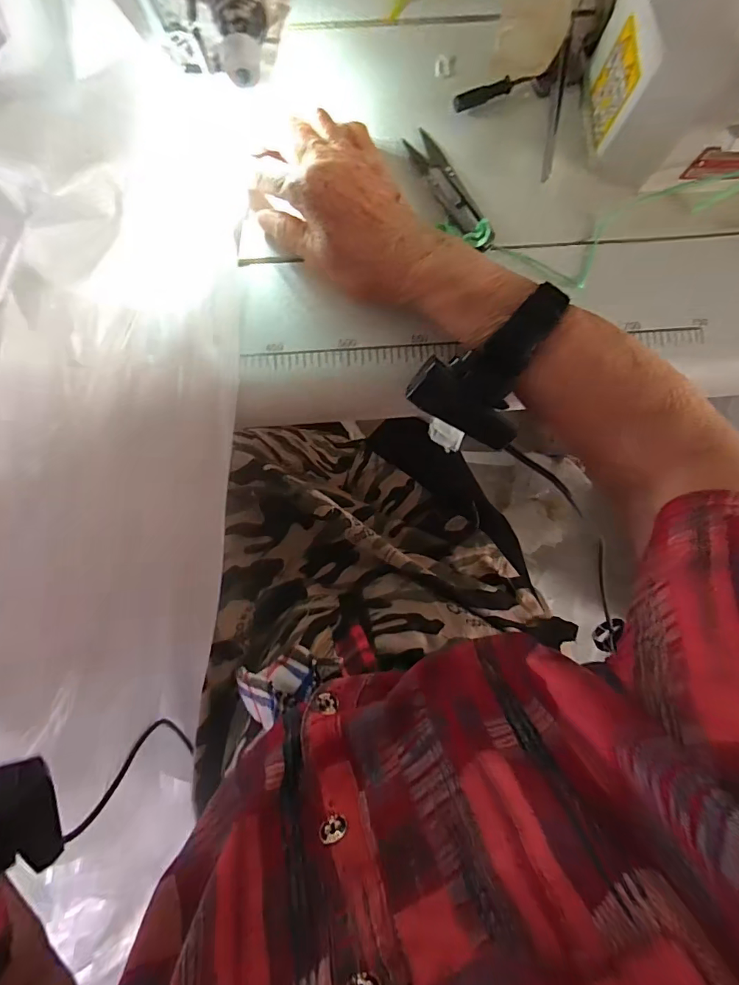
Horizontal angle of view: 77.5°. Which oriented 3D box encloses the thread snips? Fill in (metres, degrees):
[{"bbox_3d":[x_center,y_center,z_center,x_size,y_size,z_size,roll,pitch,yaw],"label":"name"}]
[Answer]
[{"bbox_3d":[0.055,-0.212,0.320,0.023,0.013,0.096,-28,86,-3],"label":"thread snips"}]

